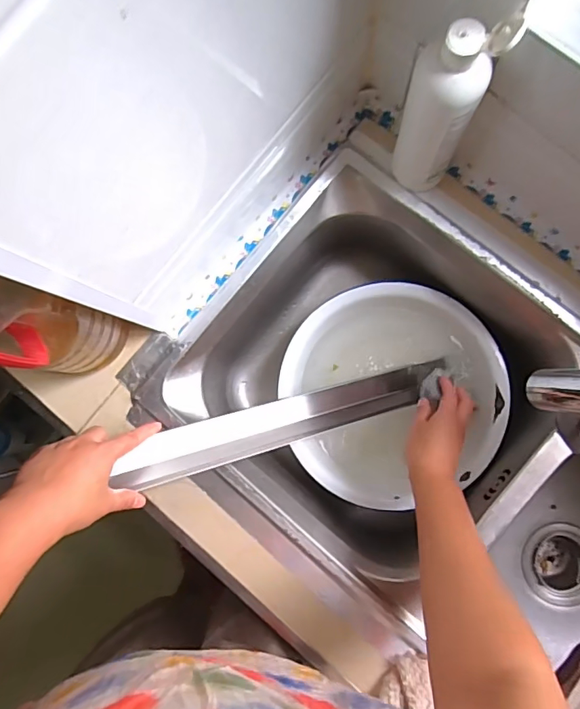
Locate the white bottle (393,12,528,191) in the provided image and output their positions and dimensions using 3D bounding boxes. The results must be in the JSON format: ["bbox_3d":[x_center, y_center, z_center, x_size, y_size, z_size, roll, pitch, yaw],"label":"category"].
[{"bbox_3d":[0.140,-0.224,0.468,0.068,0.209,0.051,20,87,6],"label":"white bottle"}]

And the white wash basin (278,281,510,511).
[{"bbox_3d":[0.138,0.047,0.673,0.280,0.086,0.283,0,85,5],"label":"white wash basin"}]

